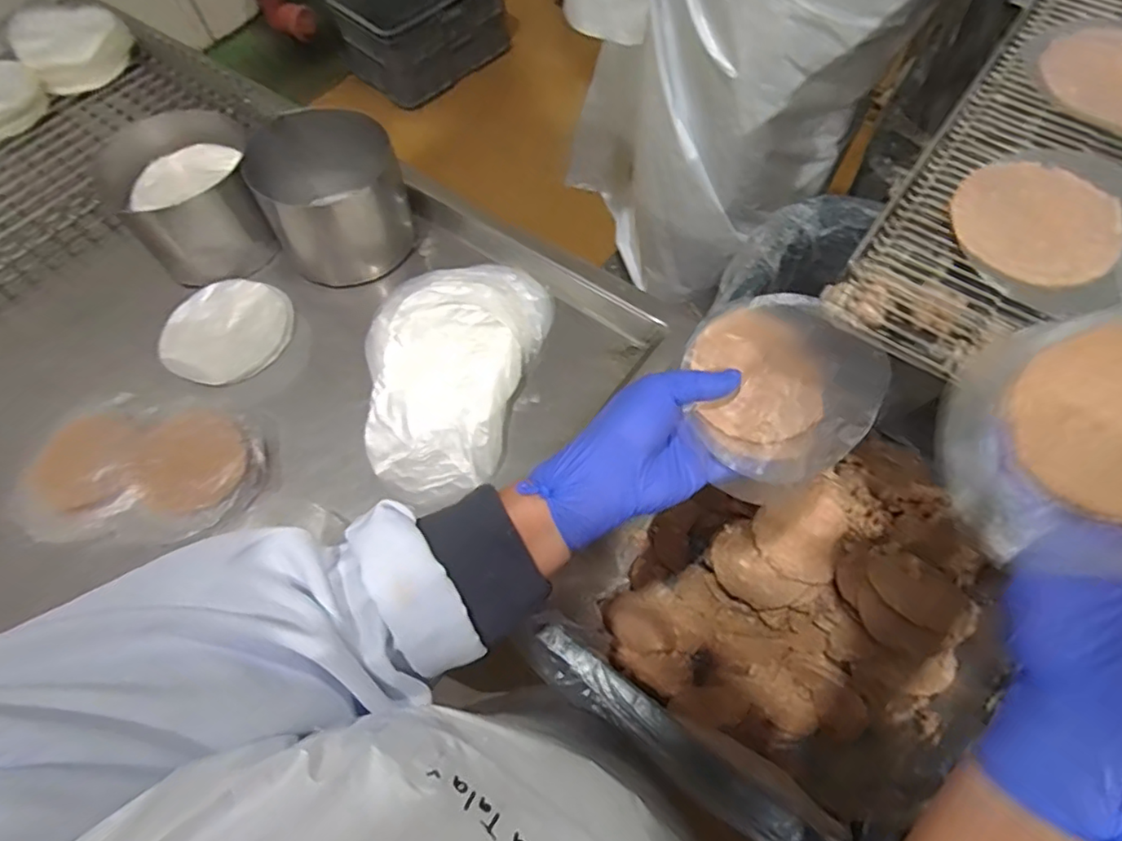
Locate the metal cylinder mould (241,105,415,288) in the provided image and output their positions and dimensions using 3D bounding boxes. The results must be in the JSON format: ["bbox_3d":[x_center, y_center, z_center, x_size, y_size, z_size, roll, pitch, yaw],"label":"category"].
[{"bbox_3d":[-0.233,-0.233,0.615,0.137,0.104,0.138,-22,64,-7],"label":"metal cylinder mould"}]

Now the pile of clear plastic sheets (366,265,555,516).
[{"bbox_3d":[-0.108,-0.053,0.559,0.150,0.027,0.253,15,65,11],"label":"pile of clear plastic sheets"}]

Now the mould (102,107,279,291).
[{"bbox_3d":[-0.380,-0.224,0.620,0.136,0.099,0.138,-25,65,-8],"label":"mould"}]

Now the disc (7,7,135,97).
[{"bbox_3d":[-0.669,-0.517,0.818,0.132,0.051,0.138,-2,64,3],"label":"disc"}]

